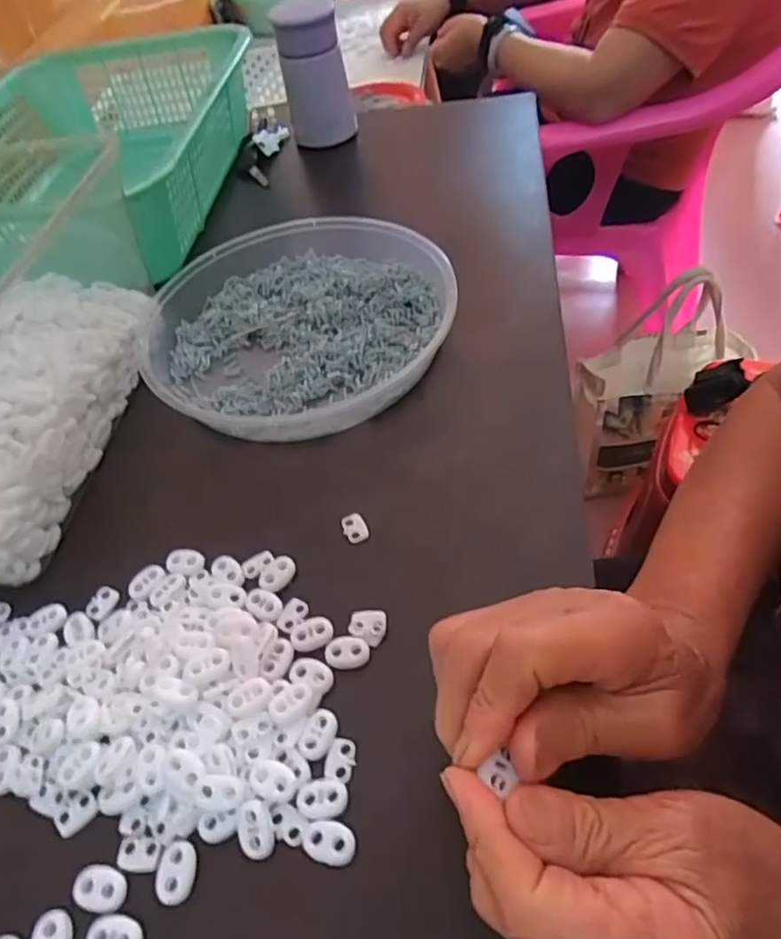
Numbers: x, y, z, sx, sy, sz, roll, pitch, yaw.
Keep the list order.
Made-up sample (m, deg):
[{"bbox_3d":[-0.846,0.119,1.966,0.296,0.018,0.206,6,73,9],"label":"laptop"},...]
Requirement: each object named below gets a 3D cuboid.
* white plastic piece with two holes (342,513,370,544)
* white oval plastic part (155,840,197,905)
[{"bbox_3d":[-0.022,0.034,0.372,0.014,0.004,0.020,-22,51,-8],"label":"white plastic piece with two holes"},{"bbox_3d":[-0.092,0.173,0.269,0.017,0.004,0.023,-6,50,5],"label":"white oval plastic part"}]

